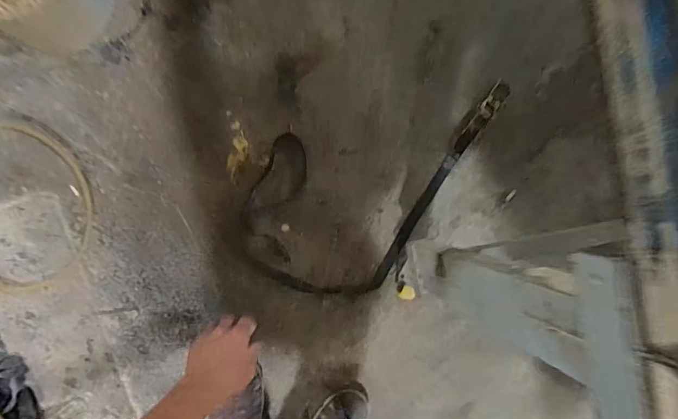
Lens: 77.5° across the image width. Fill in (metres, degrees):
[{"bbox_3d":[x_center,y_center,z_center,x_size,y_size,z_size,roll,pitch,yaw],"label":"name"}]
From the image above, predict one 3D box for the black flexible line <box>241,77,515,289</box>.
[{"bbox_3d":[0.056,-0.096,0.910,0.356,0.021,0.617,34,90,-6],"label":"black flexible line"}]

